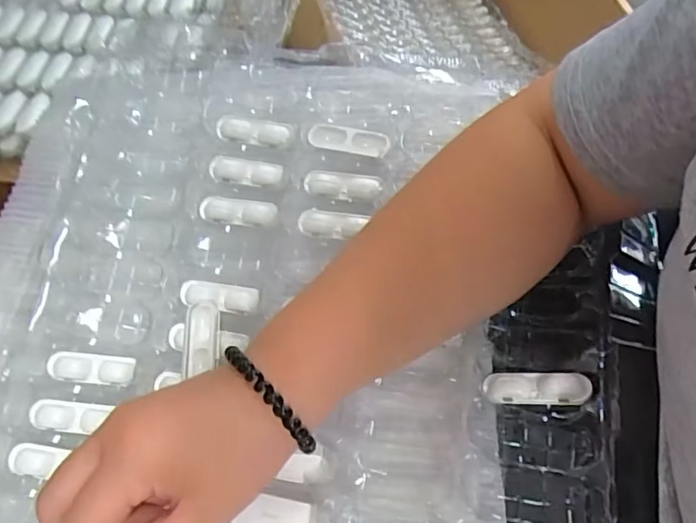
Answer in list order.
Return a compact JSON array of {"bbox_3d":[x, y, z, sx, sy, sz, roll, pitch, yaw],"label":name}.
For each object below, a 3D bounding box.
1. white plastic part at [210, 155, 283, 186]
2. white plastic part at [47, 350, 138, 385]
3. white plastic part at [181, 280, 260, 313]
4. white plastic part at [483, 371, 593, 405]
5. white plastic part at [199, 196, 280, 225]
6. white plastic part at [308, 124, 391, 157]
[{"bbox_3d":[-0.080,-0.070,0.423,0.058,0.004,0.019,7,89,4],"label":"white plastic part"},{"bbox_3d":[-0.184,0.076,0.389,0.059,0.006,0.021,4,64,1],"label":"white plastic part"},{"bbox_3d":[-0.096,0.025,0.405,0.058,0.005,0.021,6,64,1],"label":"white plastic part"},{"bbox_3d":[0.116,0.077,0.335,0.062,0.008,0.021,-5,61,22],"label":"white plastic part"},{"bbox_3d":[-0.084,-0.039,0.419,0.059,0.010,0.021,7,81,8],"label":"white plastic part"},{"bbox_3d":[0.001,-0.094,0.414,0.063,0.009,0.021,8,75,8],"label":"white plastic part"}]

